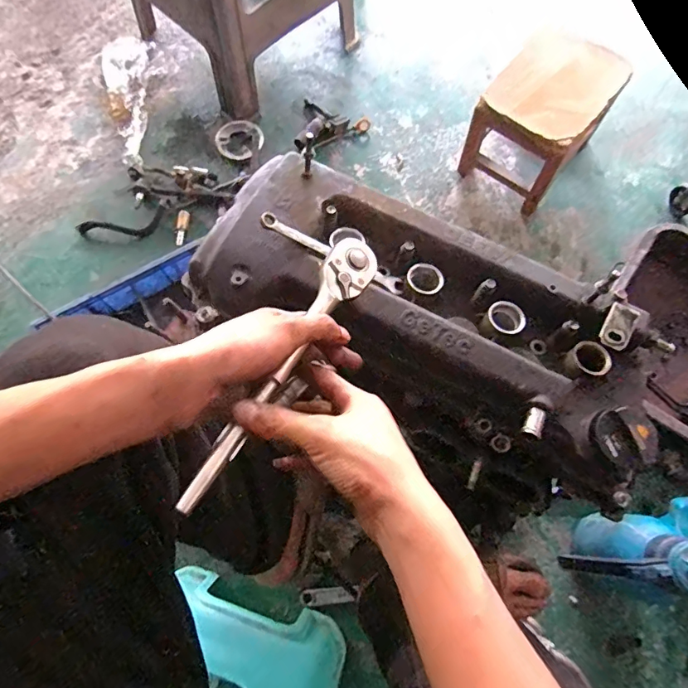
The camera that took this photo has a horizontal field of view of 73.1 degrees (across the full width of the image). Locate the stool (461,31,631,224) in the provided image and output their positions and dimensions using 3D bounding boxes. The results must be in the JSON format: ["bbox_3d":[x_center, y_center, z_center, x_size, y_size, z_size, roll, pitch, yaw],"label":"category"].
[{"bbox_3d":[0.466,-0.532,1.129,0.243,0.252,0.295,37,77,11],"label":"stool"}]

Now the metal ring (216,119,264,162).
[{"bbox_3d":[-0.275,-0.537,1.233,0.124,0.028,0.129,0,73,0],"label":"metal ring"}]

